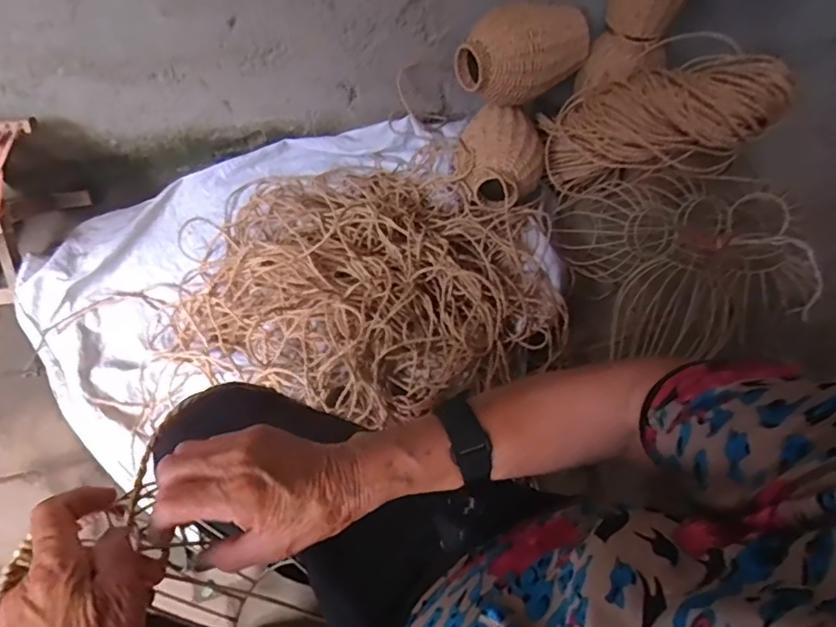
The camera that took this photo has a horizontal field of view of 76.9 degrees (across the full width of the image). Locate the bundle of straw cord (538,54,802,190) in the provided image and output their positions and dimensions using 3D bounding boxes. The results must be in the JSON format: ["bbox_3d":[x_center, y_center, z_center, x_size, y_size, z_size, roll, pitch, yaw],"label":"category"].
[{"bbox_3d":[0.440,-0.372,0.989,0.420,0.141,0.163,-4,54,43],"label":"bundle of straw cord"}]

